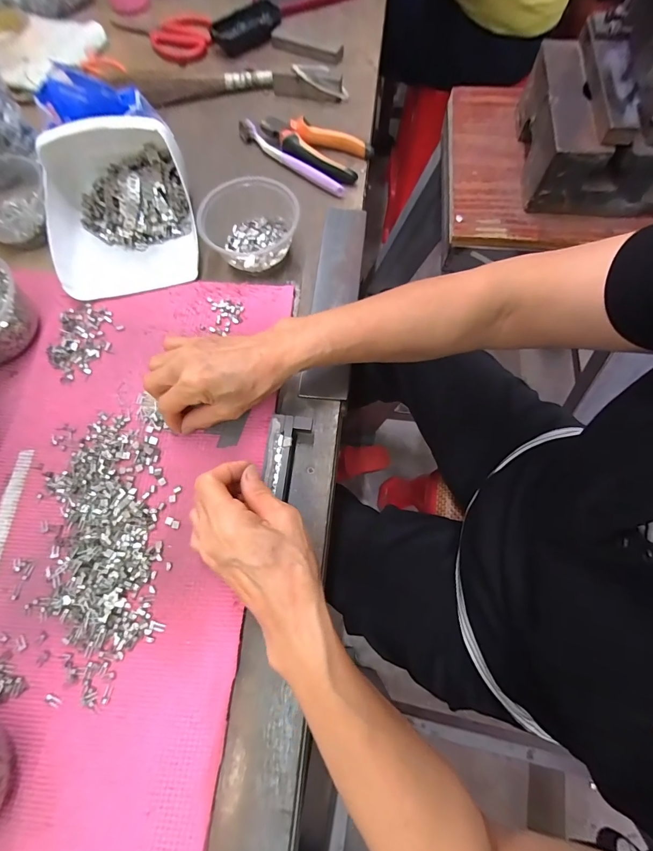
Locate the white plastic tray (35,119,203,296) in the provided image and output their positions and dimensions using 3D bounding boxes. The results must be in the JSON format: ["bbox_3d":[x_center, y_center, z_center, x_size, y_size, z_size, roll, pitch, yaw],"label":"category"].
[{"bbox_3d":[-0.232,-0.247,0.403,0.156,0.079,0.178,-13,72,-3],"label":"white plastic tray"}]

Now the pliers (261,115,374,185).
[{"bbox_3d":[-0.020,-0.357,0.474,0.145,0.023,0.067,24,73,10],"label":"pliers"}]

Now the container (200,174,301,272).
[{"bbox_3d":[-0.083,-0.226,0.412,0.105,0.050,0.101,-11,72,-2],"label":"container"}]

